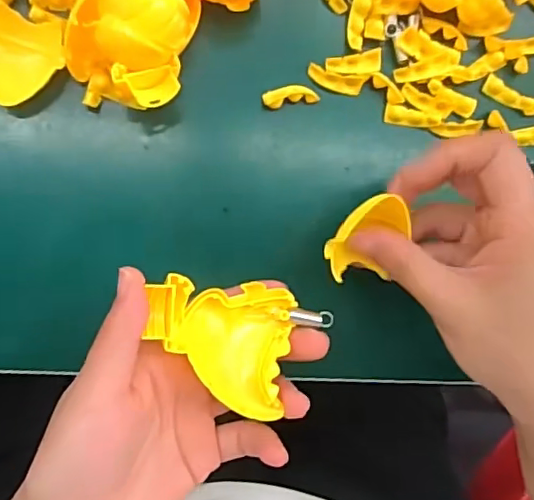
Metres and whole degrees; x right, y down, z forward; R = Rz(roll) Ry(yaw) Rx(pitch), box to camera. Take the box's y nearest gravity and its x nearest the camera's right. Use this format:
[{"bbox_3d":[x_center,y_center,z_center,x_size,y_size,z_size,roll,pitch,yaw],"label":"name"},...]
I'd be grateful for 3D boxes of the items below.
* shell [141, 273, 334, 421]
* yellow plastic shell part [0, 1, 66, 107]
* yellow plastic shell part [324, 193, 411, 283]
[{"bbox_3d":[-0.016,0.037,0.248,0.072,0.024,0.053,29,84,-6],"label":"shell"},{"bbox_3d":[-0.118,-0.091,0.267,0.035,0.012,0.045,10,86,-8],"label":"yellow plastic shell part"},{"bbox_3d":[0.047,-0.002,0.254,0.034,0.029,0.040,36,84,-5],"label":"yellow plastic shell part"}]

